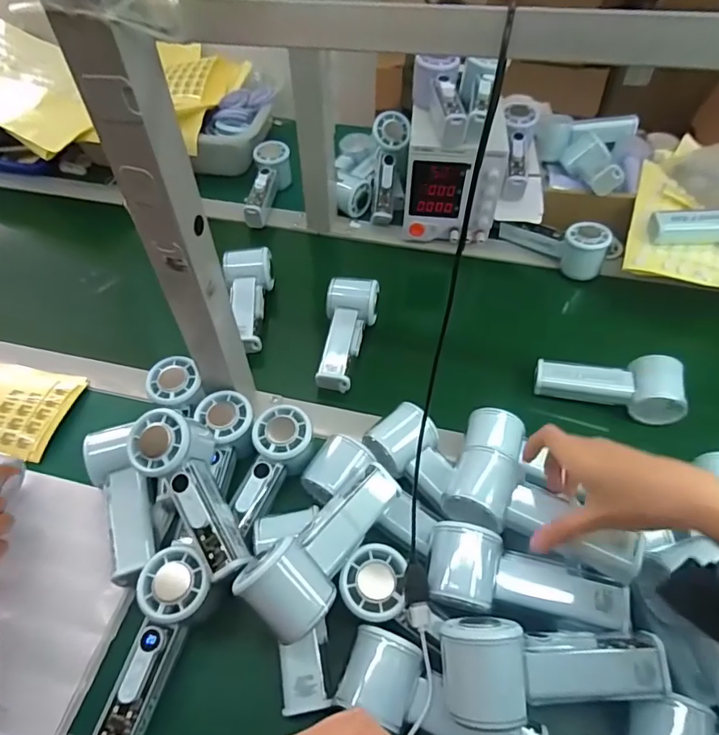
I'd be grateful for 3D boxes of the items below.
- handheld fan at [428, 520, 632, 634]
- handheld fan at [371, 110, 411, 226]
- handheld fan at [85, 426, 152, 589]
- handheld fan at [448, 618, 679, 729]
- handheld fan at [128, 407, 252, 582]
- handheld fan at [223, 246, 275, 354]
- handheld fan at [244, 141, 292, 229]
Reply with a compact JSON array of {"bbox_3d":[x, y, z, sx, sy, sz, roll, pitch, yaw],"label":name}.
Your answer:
[{"bbox_3d":[0.131,0.171,0.403,0.149,0.045,0.060,7,52,7],"label":"handheld fan"},{"bbox_3d":[0.042,-0.296,0.752,0.051,0.160,0.041,8,9,7],"label":"handheld fan"},{"bbox_3d":[-0.218,0.124,0.472,0.050,0.063,0.151,-22,55,-16],"label":"handheld fan"},{"bbox_3d":[0.131,0.213,0.359,0.147,0.051,0.063,1,68,-2],"label":"handheld fan"},{"bbox_3d":[-0.141,0.108,0.434,0.064,0.062,0.152,-28,71,-19],"label":"handheld fan"},{"bbox_3d":[-0.135,-0.089,0.636,0.059,0.044,0.140,-10,52,-6],"label":"handheld fan"},{"bbox_3d":[-0.143,-0.288,0.787,0.052,0.055,0.149,2,52,3],"label":"handheld fan"}]

